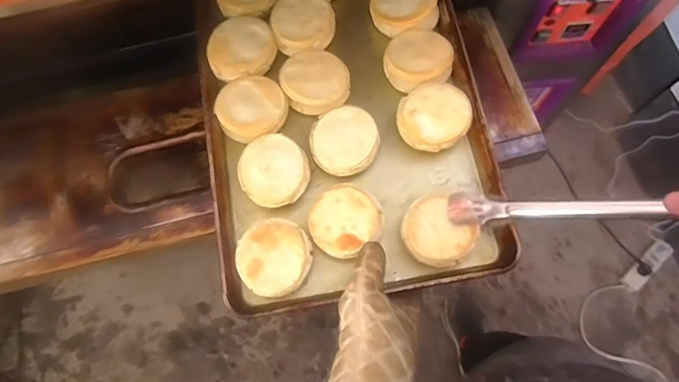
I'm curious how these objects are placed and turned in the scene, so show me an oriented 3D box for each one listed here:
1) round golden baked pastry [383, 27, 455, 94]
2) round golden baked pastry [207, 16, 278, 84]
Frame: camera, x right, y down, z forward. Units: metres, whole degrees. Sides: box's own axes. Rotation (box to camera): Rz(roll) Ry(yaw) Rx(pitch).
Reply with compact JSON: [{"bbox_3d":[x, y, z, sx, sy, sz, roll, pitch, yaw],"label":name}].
[{"bbox_3d":[0.120,-0.209,0.748,0.103,0.047,0.104,-1,69,2],"label":"round golden baked pastry"},{"bbox_3d":[-0.150,-0.219,0.756,0.102,0.031,0.091,-15,69,-3],"label":"round golden baked pastry"}]

